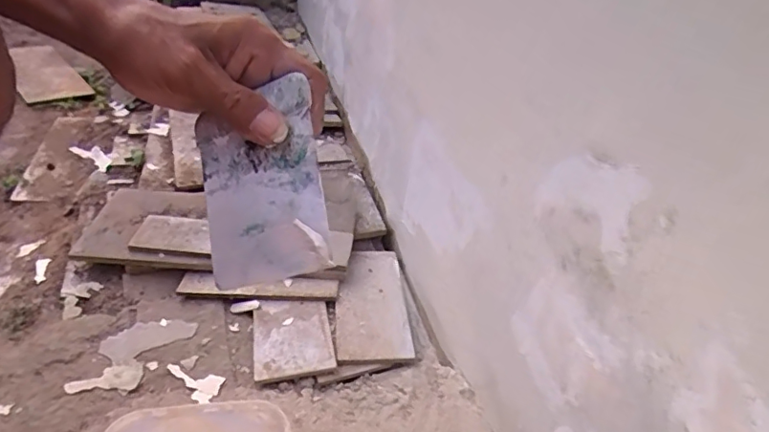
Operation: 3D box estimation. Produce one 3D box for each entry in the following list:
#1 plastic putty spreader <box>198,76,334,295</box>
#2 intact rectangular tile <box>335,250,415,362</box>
[{"bbox_3d":[-0.069,-0.016,0.293,0.078,0.103,0.004,-15,-13,24],"label":"plastic putty spreader"},{"bbox_3d":[-0.017,0.102,0.660,0.085,0.005,0.192,2,34,-7],"label":"intact rectangular tile"}]

